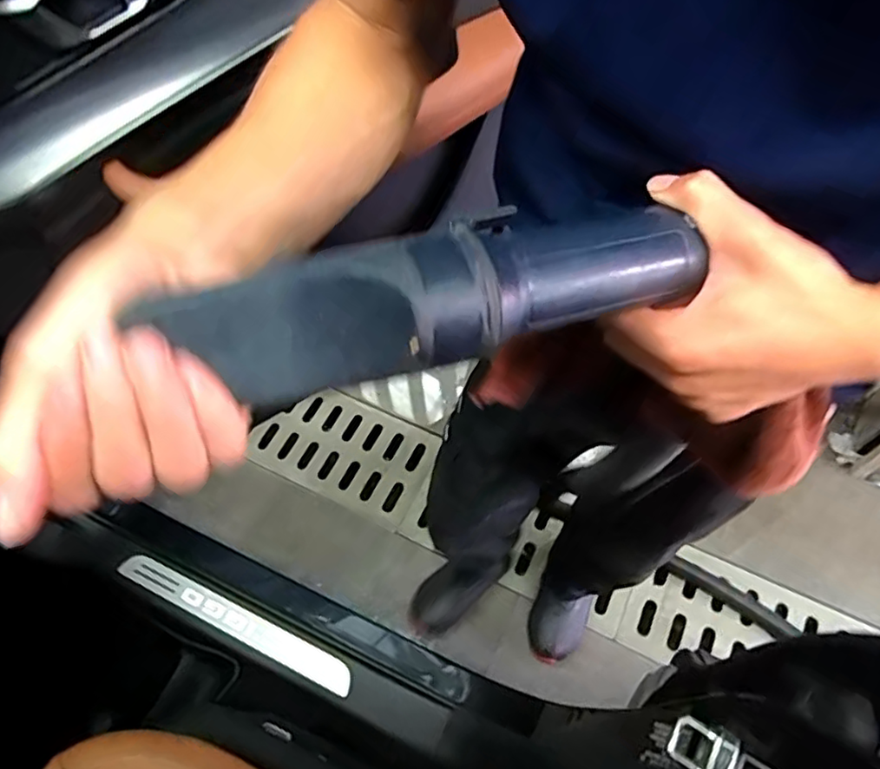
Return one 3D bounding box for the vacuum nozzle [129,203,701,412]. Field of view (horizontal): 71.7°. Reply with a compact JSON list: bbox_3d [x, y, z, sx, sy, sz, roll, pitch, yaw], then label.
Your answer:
[{"bbox_3d":[0.008,-0.043,0.258,0.237,0.041,0.054,-16,59,-21],"label":"vacuum nozzle"}]

